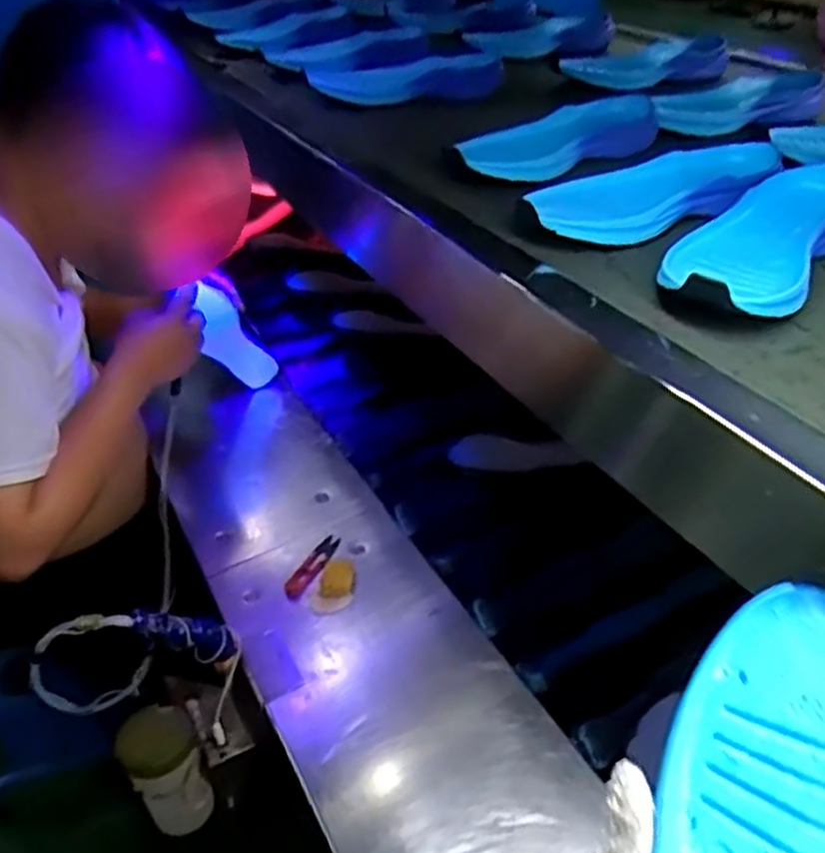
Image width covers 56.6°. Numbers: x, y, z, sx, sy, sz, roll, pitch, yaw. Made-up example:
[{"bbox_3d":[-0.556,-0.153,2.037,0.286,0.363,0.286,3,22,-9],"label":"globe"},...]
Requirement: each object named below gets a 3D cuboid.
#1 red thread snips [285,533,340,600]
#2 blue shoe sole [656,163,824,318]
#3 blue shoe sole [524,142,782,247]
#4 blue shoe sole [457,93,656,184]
[{"bbox_3d":[-0.118,0.166,0.915,0.028,0.008,0.099,19,41,24],"label":"red thread snips"},{"bbox_3d":[0.272,-0.147,0.590,0.102,0.041,0.275,24,43,29],"label":"blue shoe sole"},{"bbox_3d":[0.216,-0.202,0.670,0.255,0.034,0.097,-13,38,-16],"label":"blue shoe sole"},{"bbox_3d":[0.158,-0.300,0.794,0.239,0.043,0.082,-26,44,-30],"label":"blue shoe sole"}]

